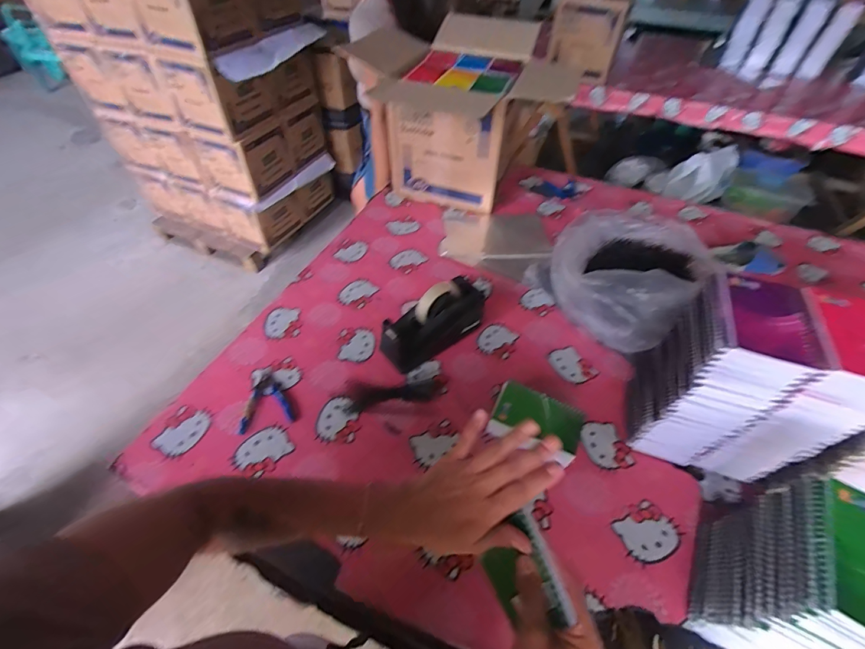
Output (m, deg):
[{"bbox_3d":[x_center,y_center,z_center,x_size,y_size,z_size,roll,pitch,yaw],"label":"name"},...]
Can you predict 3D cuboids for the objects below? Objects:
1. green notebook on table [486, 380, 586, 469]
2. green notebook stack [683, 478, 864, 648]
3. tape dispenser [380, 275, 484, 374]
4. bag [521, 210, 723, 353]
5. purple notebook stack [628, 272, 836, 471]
[{"bbox_3d":[0.165,0.153,0.612,0.135,0.016,0.091,22,72,19],"label":"green notebook on table"},{"bbox_3d":[0.390,0.285,0.430,0.097,0.232,0.151,24,51,18],"label":"green notebook stack"},{"bbox_3d":[0.002,-0.008,0.727,0.199,0.121,0.074,-29,55,-26],"label":"tape dispenser"},{"bbox_3d":[0.399,-0.125,0.815,0.328,0.154,0.285,-32,56,-28],"label":"bag"},{"bbox_3d":[0.380,0.086,0.559,0.101,0.294,0.132,15,49,11],"label":"purple notebook stack"}]

